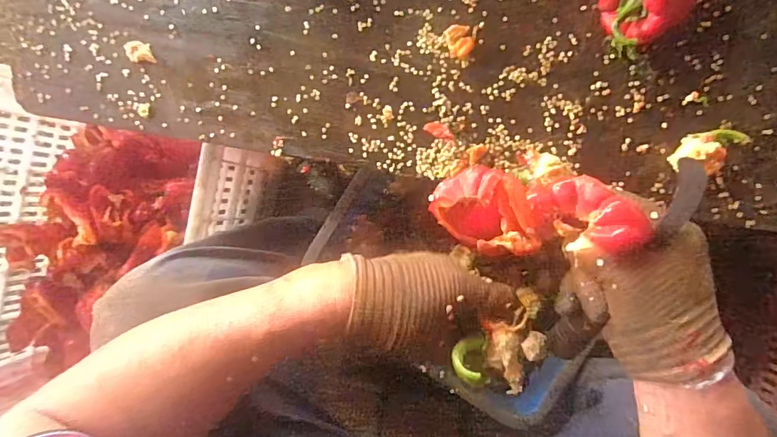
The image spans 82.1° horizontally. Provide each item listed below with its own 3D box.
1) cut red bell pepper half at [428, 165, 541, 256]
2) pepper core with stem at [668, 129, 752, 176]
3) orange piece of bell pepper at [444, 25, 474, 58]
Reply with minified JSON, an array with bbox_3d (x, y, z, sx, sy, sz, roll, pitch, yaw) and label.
[{"bbox_3d":[0.076,-0.003,0.334,0.085,0.040,0.057,34,96,6],"label":"cut red bell pepper half"},{"bbox_3d":[0.310,-0.063,0.427,0.075,0.037,0.042,-10,92,5],"label":"pepper core with stem"},{"bbox_3d":[0.072,-0.179,0.451,0.025,0.015,0.032,-16,89,5],"label":"orange piece of bell pepper"}]

